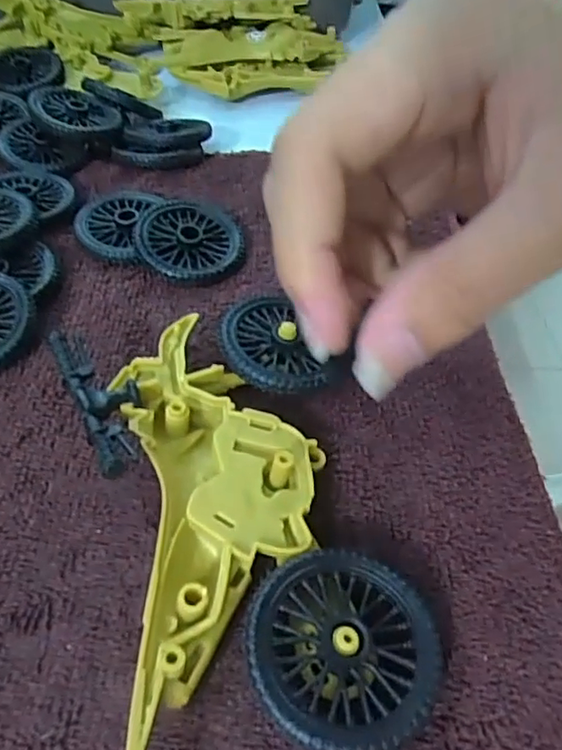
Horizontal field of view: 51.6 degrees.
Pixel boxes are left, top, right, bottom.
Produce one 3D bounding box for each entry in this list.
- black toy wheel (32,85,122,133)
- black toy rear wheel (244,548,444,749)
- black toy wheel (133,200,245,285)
[{"bbox_3d":[-0.089,-0.114,0.253,0.034,0.013,0.036,2,45,-2],"label":"black toy wheel"},{"bbox_3d":[0.012,0.054,0.116,0.037,0.010,0.036,2,48,-2],"label":"black toy rear wheel"},{"bbox_3d":[-0.032,-0.048,0.208,0.037,0.007,0.037,6,56,-9],"label":"black toy wheel"}]

